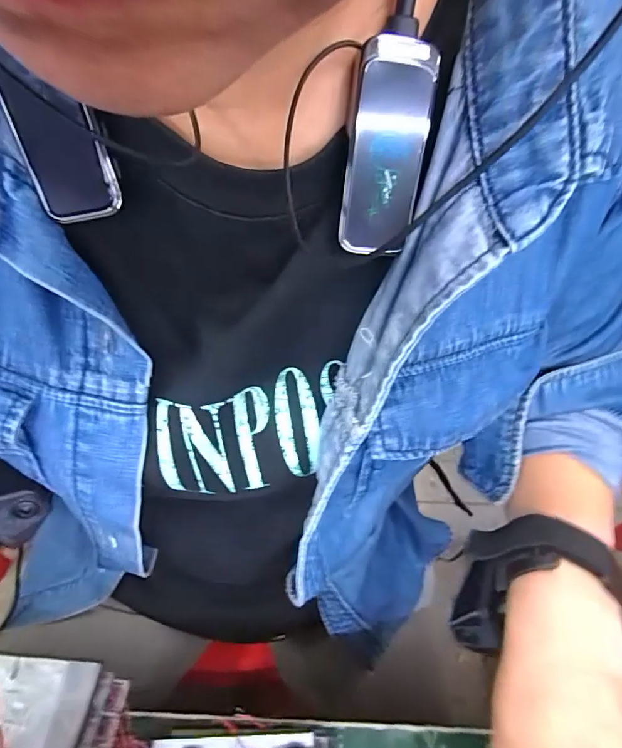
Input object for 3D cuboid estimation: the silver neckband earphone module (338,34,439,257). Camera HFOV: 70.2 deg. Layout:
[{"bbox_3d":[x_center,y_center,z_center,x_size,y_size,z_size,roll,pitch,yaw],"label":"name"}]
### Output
[{"bbox_3d":[0.025,-0.075,0.149,0.025,0.064,0.008,9,22,5],"label":"silver neckband earphone module"}]

